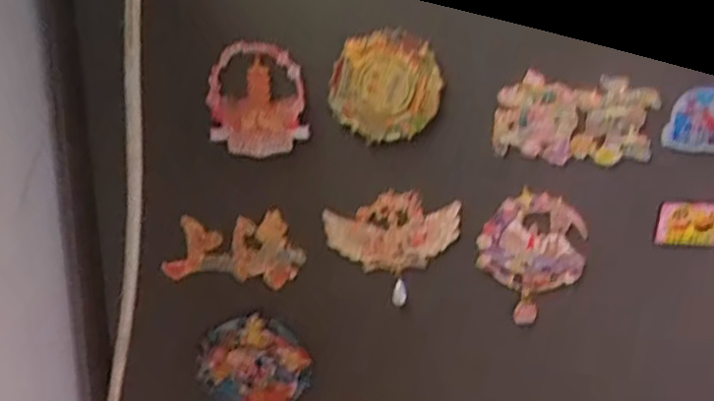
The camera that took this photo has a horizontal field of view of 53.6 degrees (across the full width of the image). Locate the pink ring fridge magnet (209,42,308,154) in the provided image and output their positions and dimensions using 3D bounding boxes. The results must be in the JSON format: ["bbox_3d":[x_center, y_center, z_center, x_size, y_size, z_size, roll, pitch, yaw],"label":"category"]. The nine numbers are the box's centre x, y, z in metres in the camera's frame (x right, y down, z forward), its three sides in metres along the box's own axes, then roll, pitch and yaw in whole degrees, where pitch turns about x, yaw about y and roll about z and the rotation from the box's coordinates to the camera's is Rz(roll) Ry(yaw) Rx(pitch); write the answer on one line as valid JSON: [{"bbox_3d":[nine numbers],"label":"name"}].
[{"bbox_3d":[-0.068,-0.069,0.482,0.067,0.077,0.014,4,25,9],"label":"pink ring fridge magnet"}]

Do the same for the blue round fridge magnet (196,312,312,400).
[{"bbox_3d":[-0.082,0.130,0.559,0.088,0.085,0.014,2,17,1],"label":"blue round fridge magnet"}]

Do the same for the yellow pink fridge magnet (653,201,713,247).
[{"bbox_3d":[0.232,0.017,0.491,0.045,0.039,0.005,0,39,7],"label":"yellow pink fridge magnet"}]

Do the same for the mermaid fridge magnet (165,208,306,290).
[{"bbox_3d":[-0.094,0.035,0.530,0.105,0.058,0.016,3,17,6],"label":"mermaid fridge magnet"}]

